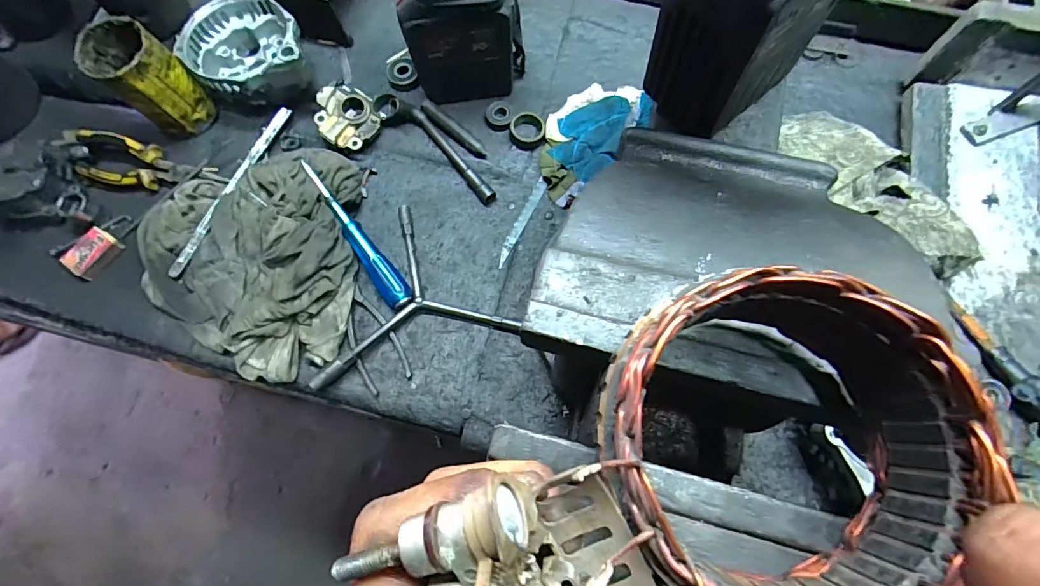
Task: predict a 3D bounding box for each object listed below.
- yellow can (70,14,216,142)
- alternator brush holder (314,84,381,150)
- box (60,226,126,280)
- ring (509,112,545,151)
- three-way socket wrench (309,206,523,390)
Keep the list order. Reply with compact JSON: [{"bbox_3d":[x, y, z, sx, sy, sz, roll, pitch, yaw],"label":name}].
[{"bbox_3d":[-0.415,-0.237,0.526,0.075,0.107,0.073,31,76,11],"label":"yellow can"},{"bbox_3d":[-0.203,-0.206,0.555,0.067,0.038,0.072,-1,72,2],"label":"alternator brush holder"},{"bbox_3d":[-0.487,-0.045,0.535,0.040,0.016,0.057,39,78,13],"label":"box"},{"bbox_3d":[0.009,-0.188,0.548,0.040,0.018,0.040,-1,72,2],"label":"ring"},{"bbox_3d":[-0.125,-0.013,0.498,0.209,0.025,0.173,-17,73,-3],"label":"three-way socket wrench"}]

